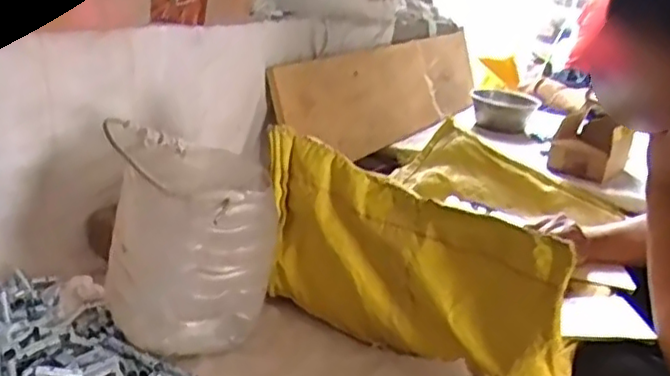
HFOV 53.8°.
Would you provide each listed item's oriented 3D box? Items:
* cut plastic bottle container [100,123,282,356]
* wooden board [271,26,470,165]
[{"bbox_3d":[-0.146,0.061,0.682,0.156,0.183,0.155,5,20,-8],"label":"cut plastic bottle container"},{"bbox_3d":[0.105,-0.178,1.227,0.025,0.177,0.615,-4,13,40],"label":"wooden board"}]

